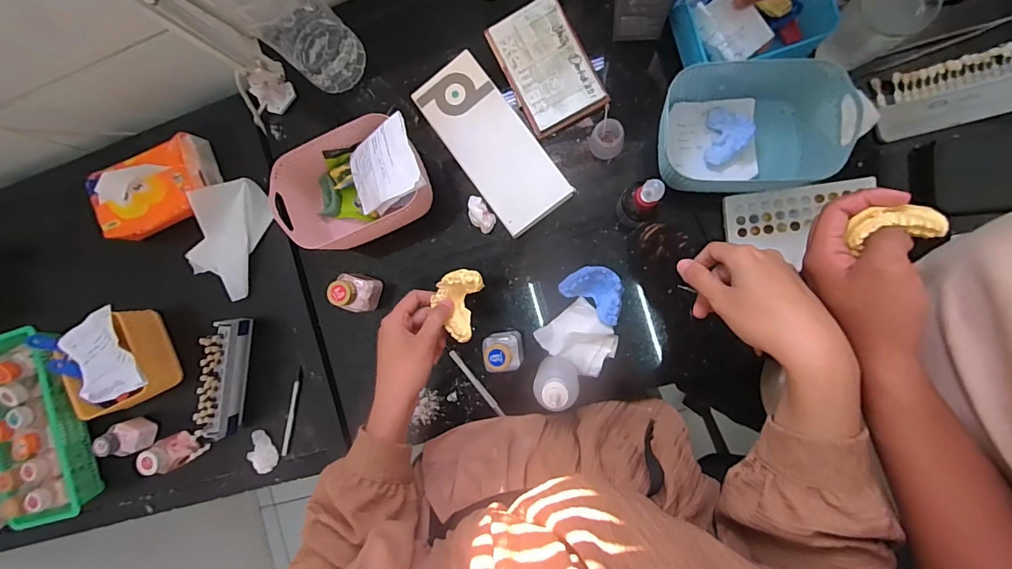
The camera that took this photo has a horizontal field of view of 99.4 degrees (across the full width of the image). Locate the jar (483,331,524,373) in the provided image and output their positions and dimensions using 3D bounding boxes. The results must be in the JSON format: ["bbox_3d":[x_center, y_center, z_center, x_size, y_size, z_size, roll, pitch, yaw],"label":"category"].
[{"bbox_3d":[-0.004,0.077,0.495,0.042,0.072,0.042,-6,88,8],"label":"jar"}]

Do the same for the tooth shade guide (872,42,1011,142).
[{"bbox_3d":[0.475,-0.204,0.458,0.151,0.012,0.068,-13,87,8],"label":"tooth shade guide"}]

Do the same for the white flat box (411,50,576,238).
[{"bbox_3d":[-0.016,-0.166,0.520,0.089,0.030,0.213,-37,84,6],"label":"white flat box"}]

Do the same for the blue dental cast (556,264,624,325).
[{"bbox_3d":[0.106,0.006,0.503,0.073,0.025,0.052,34,94,8],"label":"blue dental cast"}]

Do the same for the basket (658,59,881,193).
[{"bbox_3d":[0.254,-0.165,0.449,0.170,0.069,0.129,-2,89,9],"label":"basket"}]

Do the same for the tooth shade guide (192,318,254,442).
[{"bbox_3d":[-0.407,0.140,0.626,0.020,0.100,0.175,6,90,9],"label":"tooth shade guide"}]

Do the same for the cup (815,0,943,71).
[{"bbox_3d":[0.358,-0.255,0.418,0.057,0.089,0.062,0,89,9],"label":"cup"}]

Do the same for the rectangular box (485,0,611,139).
[{"bbox_3d":[0.047,-0.260,0.515,0.093,0.013,0.147,-27,85,7],"label":"rectangular box"}]

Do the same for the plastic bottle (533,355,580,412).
[{"bbox_3d":[0.055,0.104,0.460,0.046,0.117,0.042,10,91,9],"label":"plastic bottle"}]

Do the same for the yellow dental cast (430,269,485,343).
[{"bbox_3d":[-0.051,0.019,0.447,0.048,0.026,0.071,16,92,8],"label":"yellow dental cast"}]

